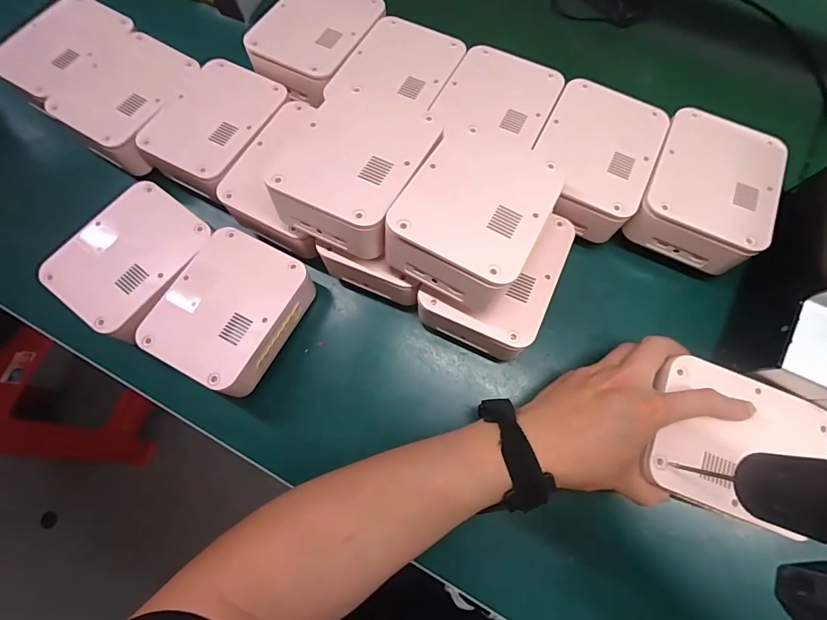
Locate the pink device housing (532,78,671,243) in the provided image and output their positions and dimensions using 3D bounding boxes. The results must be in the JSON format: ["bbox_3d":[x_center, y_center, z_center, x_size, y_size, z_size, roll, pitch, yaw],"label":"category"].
[{"bbox_3d":[0.162,-0.135,0.380,0.098,0.063,0.127,25,77,9],"label":"pink device housing"}]

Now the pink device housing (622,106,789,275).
[{"bbox_3d":[0.257,-0.104,0.370,0.099,0.063,0.133,25,77,9],"label":"pink device housing"}]

